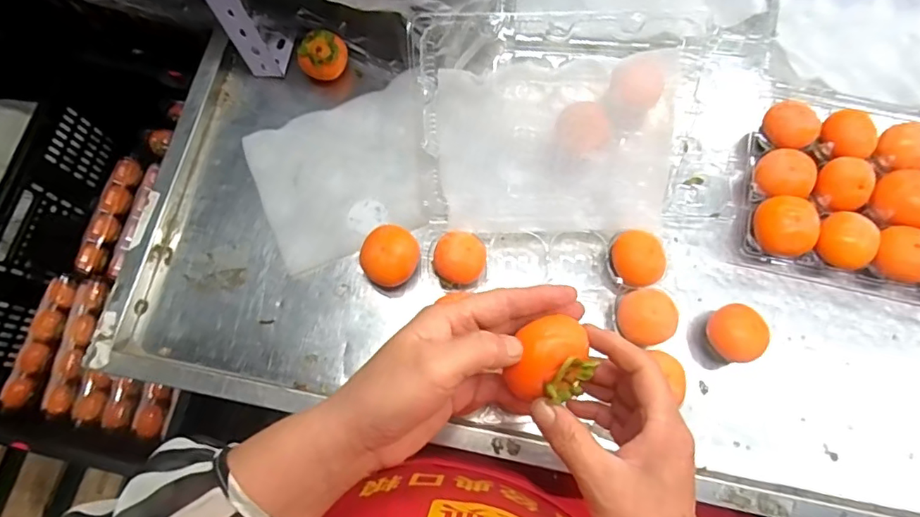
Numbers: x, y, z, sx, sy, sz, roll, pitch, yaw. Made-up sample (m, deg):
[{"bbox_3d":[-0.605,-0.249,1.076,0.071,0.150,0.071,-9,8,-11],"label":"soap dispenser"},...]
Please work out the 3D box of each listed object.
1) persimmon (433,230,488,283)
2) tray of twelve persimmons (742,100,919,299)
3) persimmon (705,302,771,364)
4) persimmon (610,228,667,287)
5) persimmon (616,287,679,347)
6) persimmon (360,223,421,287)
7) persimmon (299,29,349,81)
[{"bbox_3d":[0.001,0.002,0.478,0.043,0.044,0.045,19,75,5],"label":"persimmon"},{"bbox_3d":[0.377,-0.058,0.489,0.212,0.043,0.161,13,76,4],"label":"tray of twelve persimmons"},{"bbox_3d":[0.234,0.064,0.455,0.046,0.040,0.047,0,75,1],"label":"persimmon"},{"bbox_3d":[0.158,0.002,0.477,0.043,0.041,0.049,-5,75,-1],"label":"persimmon"},{"bbox_3d":[0.157,0.052,0.457,0.046,0.045,0.046,0,75,1],"label":"persimmon"},{"bbox_3d":[-0.063,-0.001,0.478,0.047,0.045,0.051,0,75,1],"label":"persimmon"},{"bbox_3d":[-0.137,-0.203,0.535,0.052,0.040,0.041,-22,76,-5],"label":"persimmon"}]

